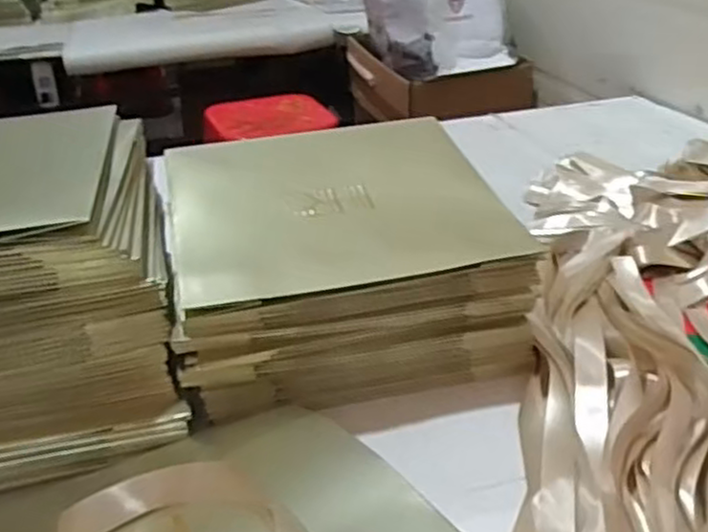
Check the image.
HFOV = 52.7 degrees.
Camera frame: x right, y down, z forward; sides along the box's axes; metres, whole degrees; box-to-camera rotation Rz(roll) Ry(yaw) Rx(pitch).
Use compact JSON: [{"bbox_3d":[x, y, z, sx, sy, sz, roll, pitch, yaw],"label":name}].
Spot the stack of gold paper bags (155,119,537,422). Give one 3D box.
[{"bbox_3d":[-0.011,0.000,0.679,0.309,0.159,0.214,-9,31,-11],"label":"stack of gold paper bags"}]

